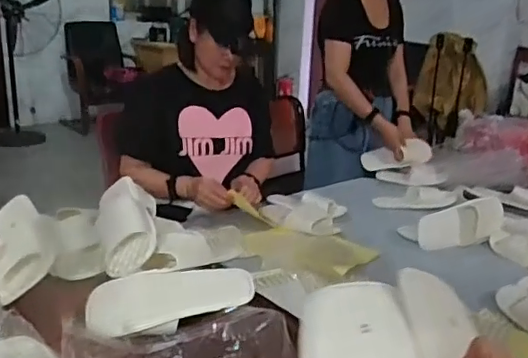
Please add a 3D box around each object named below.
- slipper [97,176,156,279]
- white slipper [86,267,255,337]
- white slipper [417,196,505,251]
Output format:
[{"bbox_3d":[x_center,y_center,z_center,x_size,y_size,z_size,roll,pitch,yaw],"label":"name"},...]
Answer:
[{"bbox_3d":[-0.230,0.064,0.935,0.097,0.065,0.235,-3,38,-17],"label":"slipper"},{"bbox_3d":[-0.135,0.167,0.803,0.231,0.053,0.113,-1,19,-11],"label":"white slipper"},{"bbox_3d":[0.506,0.106,1.414,0.267,0.091,0.074,-7,21,-28],"label":"white slipper"}]

